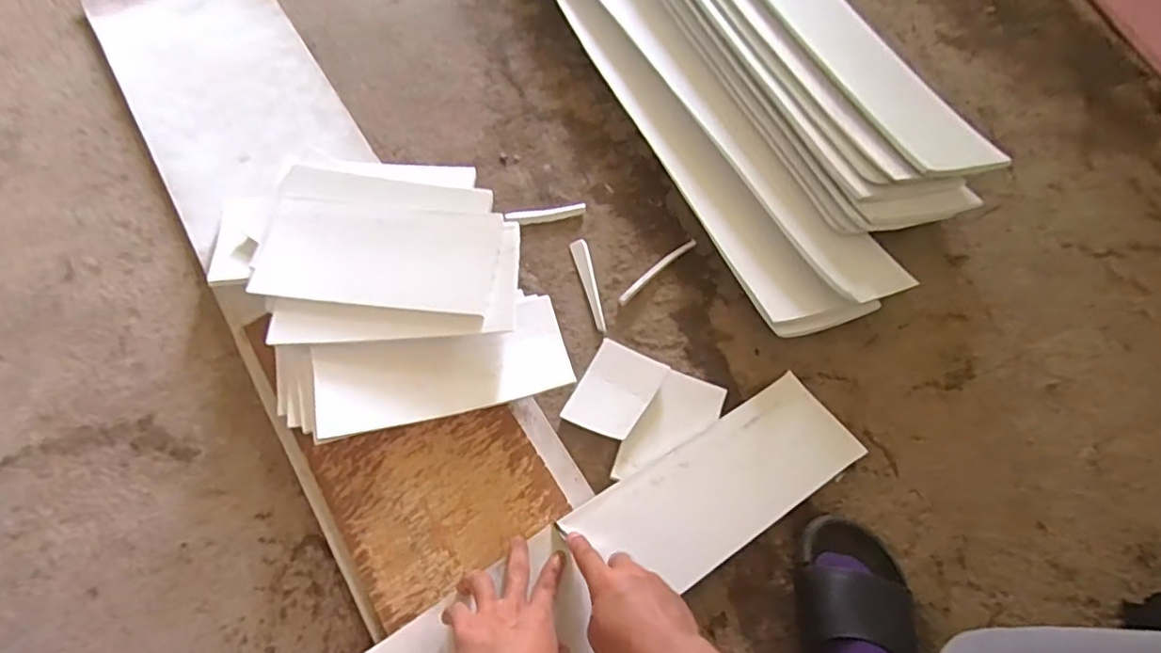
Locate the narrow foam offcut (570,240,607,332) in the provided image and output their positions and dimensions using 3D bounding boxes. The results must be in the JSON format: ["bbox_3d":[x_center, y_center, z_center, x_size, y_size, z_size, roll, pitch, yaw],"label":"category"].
[{"bbox_3d":[0.015,-0.058,0.824,0.023,0.006,0.137,-15,67,-9],"label":"narrow foam offcut"}]

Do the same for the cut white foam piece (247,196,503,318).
[{"bbox_3d":[-0.233,-0.085,0.702,0.276,0.012,0.130,6,69,5],"label":"cut white foam piece"}]

